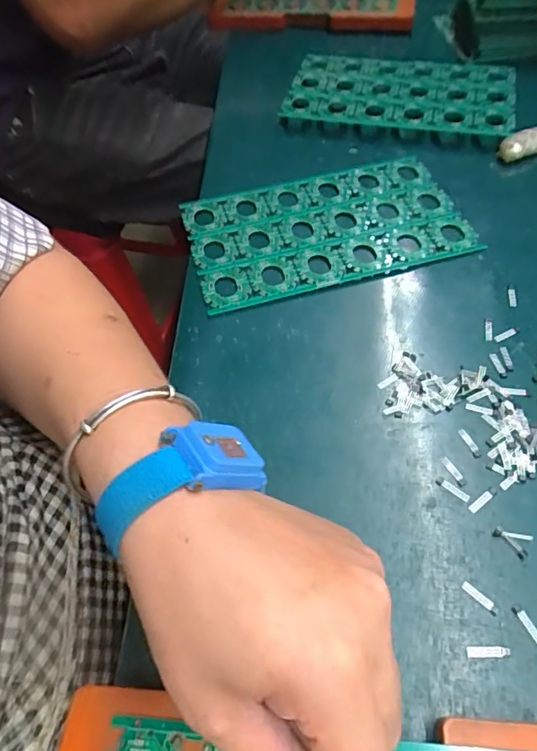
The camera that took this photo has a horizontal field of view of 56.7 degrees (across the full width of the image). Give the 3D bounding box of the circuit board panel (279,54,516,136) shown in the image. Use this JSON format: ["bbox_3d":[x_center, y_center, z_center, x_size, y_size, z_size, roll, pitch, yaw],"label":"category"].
[{"bbox_3d":[0.129,-0.281,0.486,0.206,0.013,0.144,8,55,9],"label":"circuit board panel"}]

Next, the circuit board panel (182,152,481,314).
[{"bbox_3d":[0.043,-0.114,0.378,0.205,0.008,0.122,-16,55,-9],"label":"circuit board panel"}]

